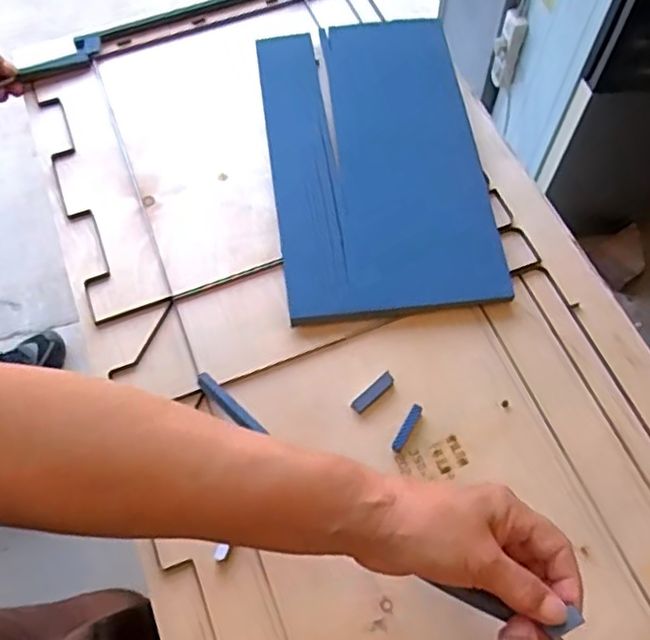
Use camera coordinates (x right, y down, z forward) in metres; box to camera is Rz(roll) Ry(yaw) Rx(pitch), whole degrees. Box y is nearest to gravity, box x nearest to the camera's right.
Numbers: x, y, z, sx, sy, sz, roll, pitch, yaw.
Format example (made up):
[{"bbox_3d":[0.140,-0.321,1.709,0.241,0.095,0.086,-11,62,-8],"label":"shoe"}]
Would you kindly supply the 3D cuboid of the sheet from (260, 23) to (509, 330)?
[{"bbox_3d":[0.050,-0.173,0.676,0.209,0.018,0.371,-7,63,-3],"label":"sheet"}]

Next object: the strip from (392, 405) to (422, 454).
[{"bbox_3d":[0.069,0.092,0.548,0.010,0.004,0.045,30,67,15],"label":"strip"}]

